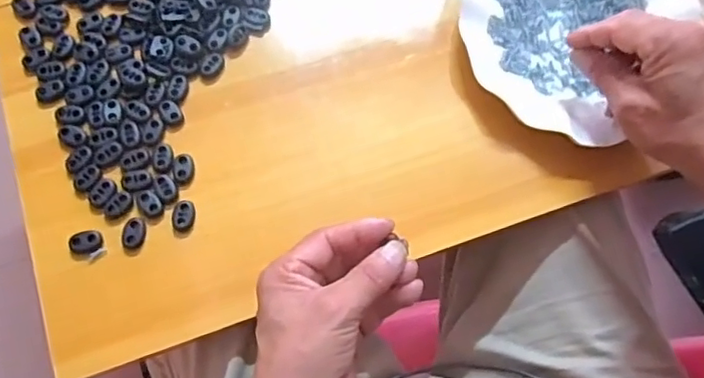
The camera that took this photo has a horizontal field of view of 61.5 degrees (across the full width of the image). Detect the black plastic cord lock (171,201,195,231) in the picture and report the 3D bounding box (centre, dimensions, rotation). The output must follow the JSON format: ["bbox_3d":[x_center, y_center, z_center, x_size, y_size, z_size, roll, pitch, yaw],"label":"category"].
[{"bbox_3d":[-0.117,0.018,0.410,0.014,0.004,0.021,10,71,1],"label":"black plastic cord lock"}]

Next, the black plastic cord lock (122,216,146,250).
[{"bbox_3d":[-0.149,0.030,0.405,0.014,0.004,0.022,7,71,0],"label":"black plastic cord lock"}]

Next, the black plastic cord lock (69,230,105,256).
[{"bbox_3d":[-0.180,0.036,0.402,0.021,0.006,0.016,-14,72,-7],"label":"black plastic cord lock"}]

